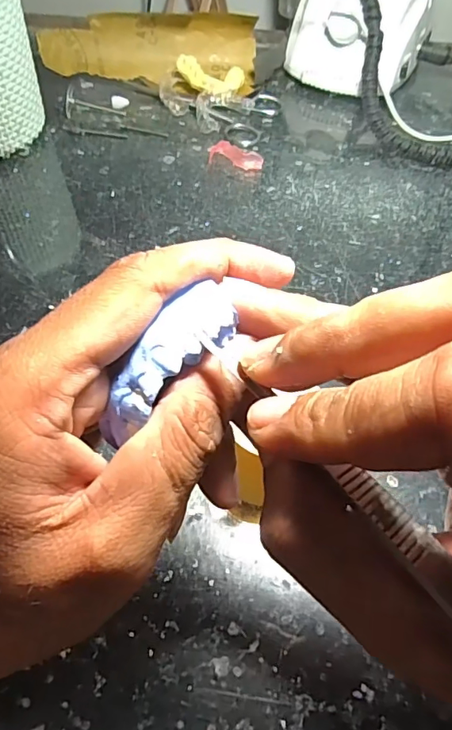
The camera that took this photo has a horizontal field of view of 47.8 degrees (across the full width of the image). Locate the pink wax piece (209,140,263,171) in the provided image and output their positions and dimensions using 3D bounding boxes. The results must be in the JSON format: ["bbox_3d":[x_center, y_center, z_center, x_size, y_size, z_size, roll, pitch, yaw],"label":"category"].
[{"bbox_3d":[0.008,-0.160,0.388,0.042,0.011,0.018,12,57,6],"label":"pink wax piece"}]

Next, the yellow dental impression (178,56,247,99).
[{"bbox_3d":[-0.012,-0.244,0.430,0.056,0.021,0.048,0,56,-2],"label":"yellow dental impression"}]

